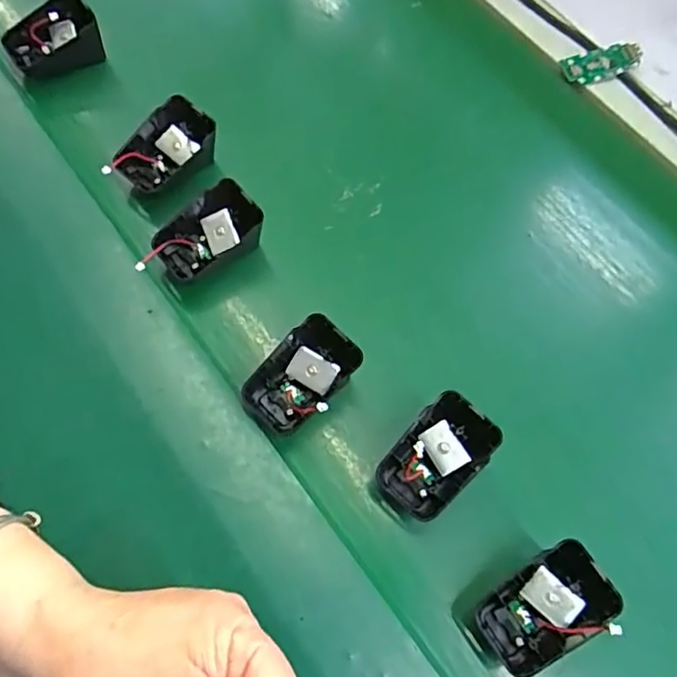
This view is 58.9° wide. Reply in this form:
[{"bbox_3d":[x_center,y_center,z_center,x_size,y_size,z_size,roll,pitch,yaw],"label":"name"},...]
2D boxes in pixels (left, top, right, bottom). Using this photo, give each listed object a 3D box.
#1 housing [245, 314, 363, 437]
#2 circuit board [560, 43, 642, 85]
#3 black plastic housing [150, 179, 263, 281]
[{"bbox_3d":[-0.024,0.022,0.357,0.070,0.023,0.042,-42,73,-15],"label":"housing"},{"bbox_3d":[0.236,-0.244,0.536,0.068,0.006,0.030,-15,85,-1],"label":"circuit board"},{"bbox_3d":[-0.087,-0.070,0.399,0.069,0.028,0.044,-29,70,-10],"label":"black plastic housing"}]

